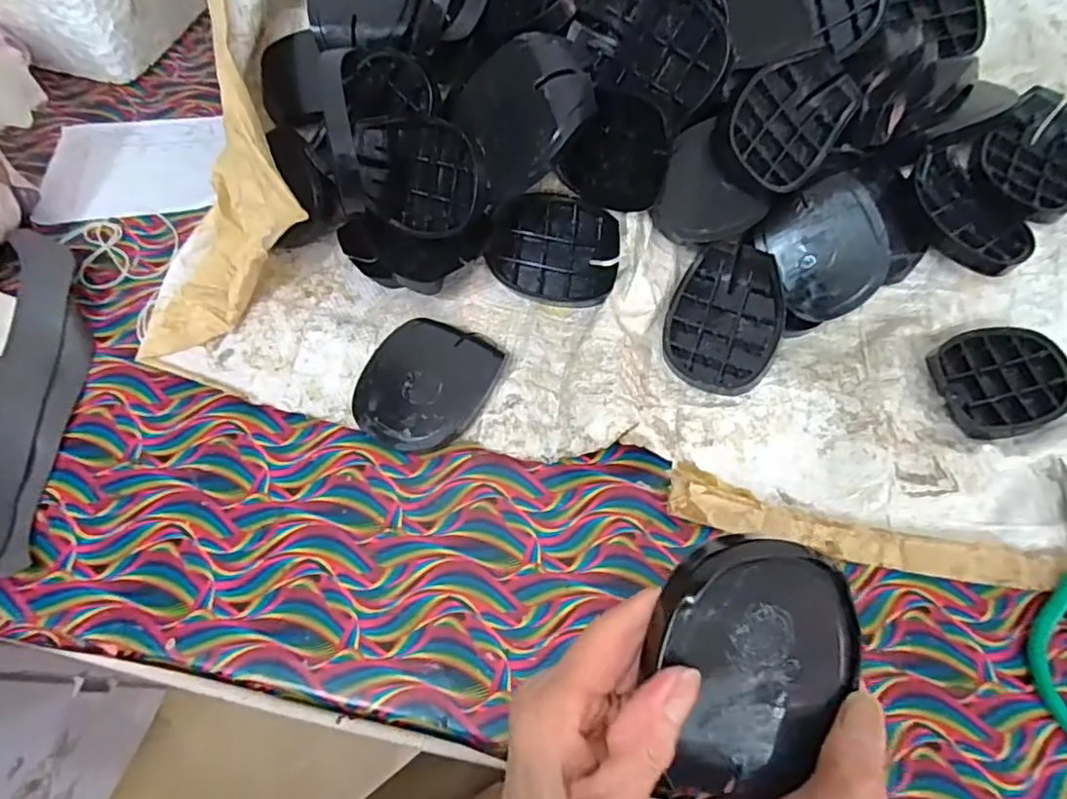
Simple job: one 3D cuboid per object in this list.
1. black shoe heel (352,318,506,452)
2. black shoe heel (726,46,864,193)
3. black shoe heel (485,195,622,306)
[{"bbox_3d":[-0.082,-0.011,0.447,0.090,0.029,0.102,25,64,12],"label":"black shoe heel"},{"bbox_3d":[0.203,-0.219,0.462,0.118,0.019,0.083,-42,105,-13],"label":"black shoe heel"},{"bbox_3d":[0.018,-0.125,0.490,0.110,0.012,0.086,19,94,10],"label":"black shoe heel"}]

